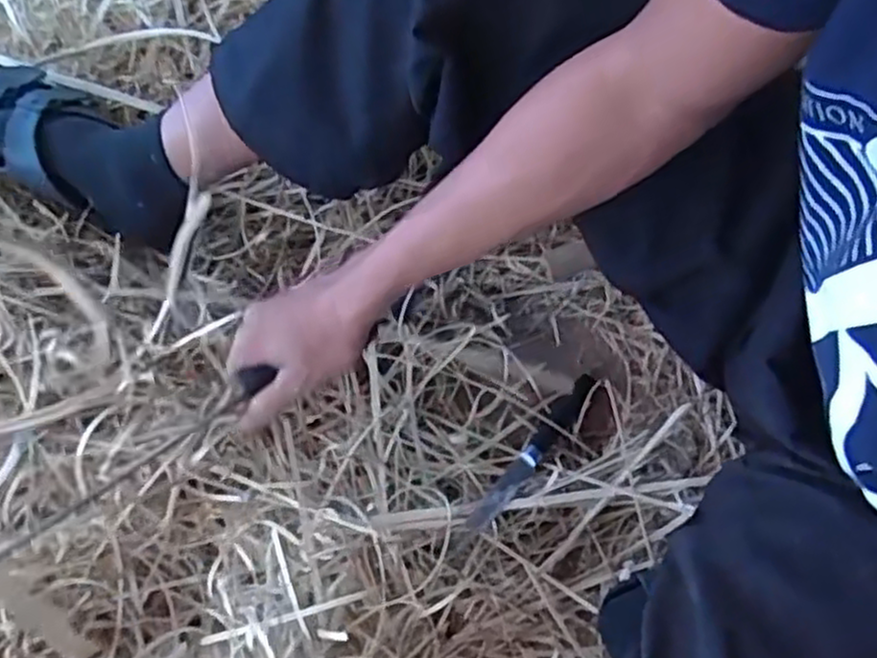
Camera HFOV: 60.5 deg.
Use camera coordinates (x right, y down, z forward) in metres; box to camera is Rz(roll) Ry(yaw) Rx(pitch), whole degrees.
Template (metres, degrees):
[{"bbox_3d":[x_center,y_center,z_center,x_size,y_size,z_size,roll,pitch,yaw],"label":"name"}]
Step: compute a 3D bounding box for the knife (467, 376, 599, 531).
[{"bbox_3d":[0.090,0.110,0.691,0.022,0.017,0.183,35,75,19],"label":"knife"}]

